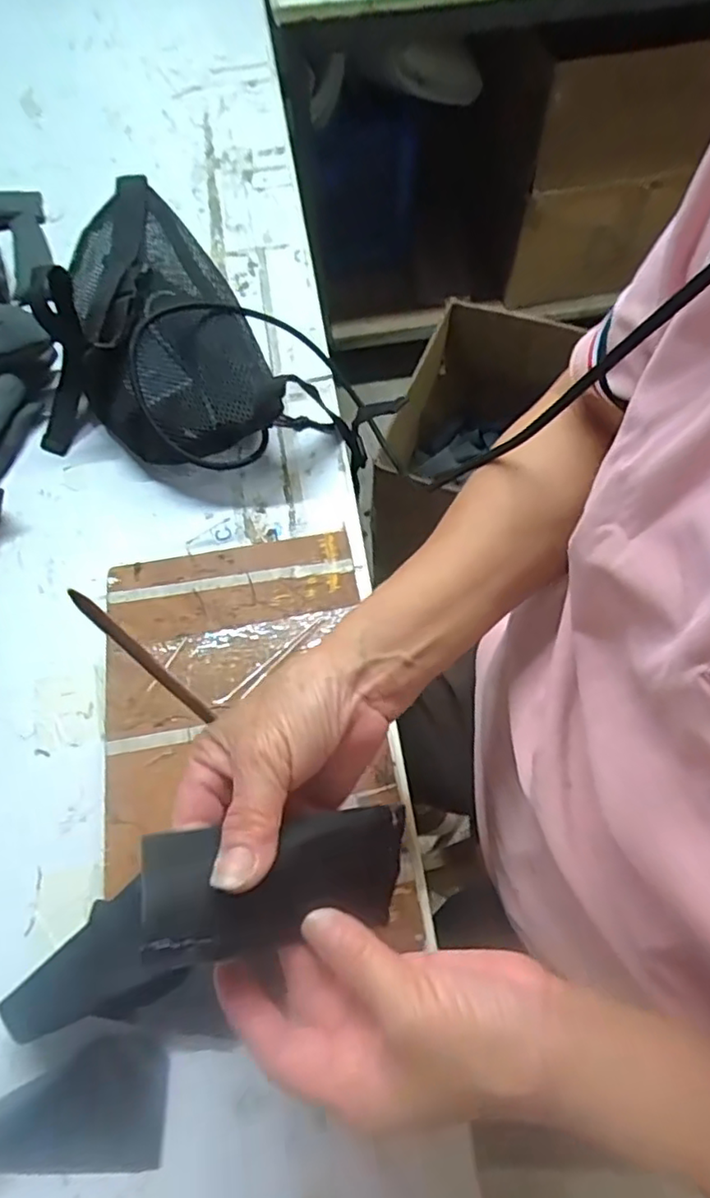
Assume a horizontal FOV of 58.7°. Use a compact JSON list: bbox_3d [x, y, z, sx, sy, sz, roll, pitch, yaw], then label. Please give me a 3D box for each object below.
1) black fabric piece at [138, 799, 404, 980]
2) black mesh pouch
[{"bbox_3d":[-0.025,0.111,0.252,0.114,0.011,0.045,6,60,-32],"label":"black fabric piece"},{"bbox_3d":[-0.164,-0.214,0.522,0.136,0.086,0.279,-24,65,-8],"label":"black mesh pouch"}]

